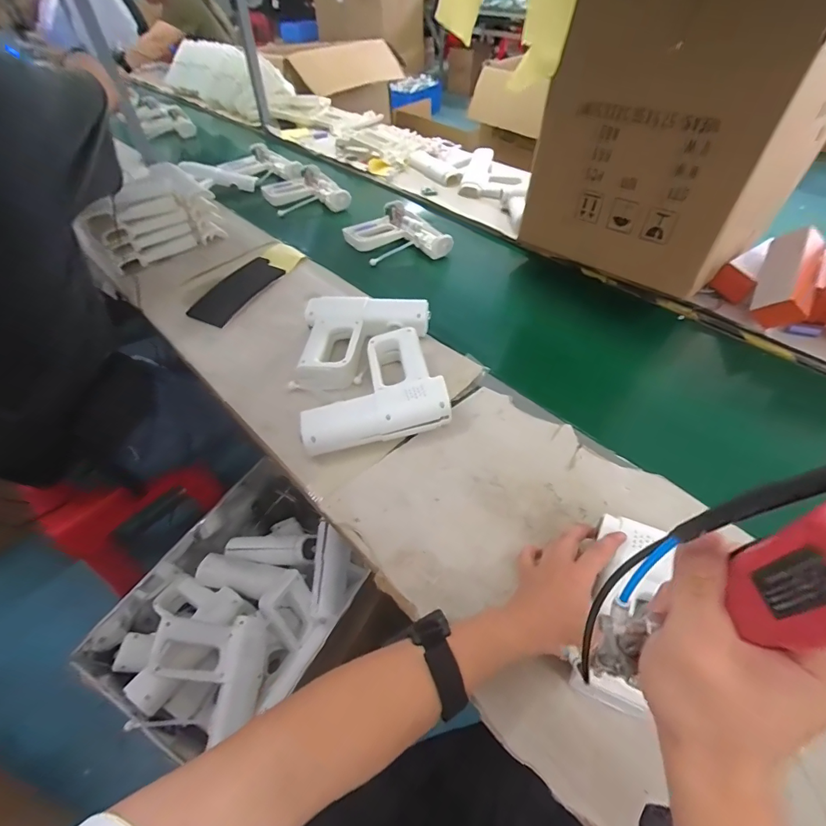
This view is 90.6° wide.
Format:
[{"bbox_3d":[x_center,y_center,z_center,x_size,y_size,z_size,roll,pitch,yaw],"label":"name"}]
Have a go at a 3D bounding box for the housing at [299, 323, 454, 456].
[{"bbox_3d":[-0.065,-0.034,0.630,0.205,0.077,0.183,-11,50,-7],"label":"housing"}]

